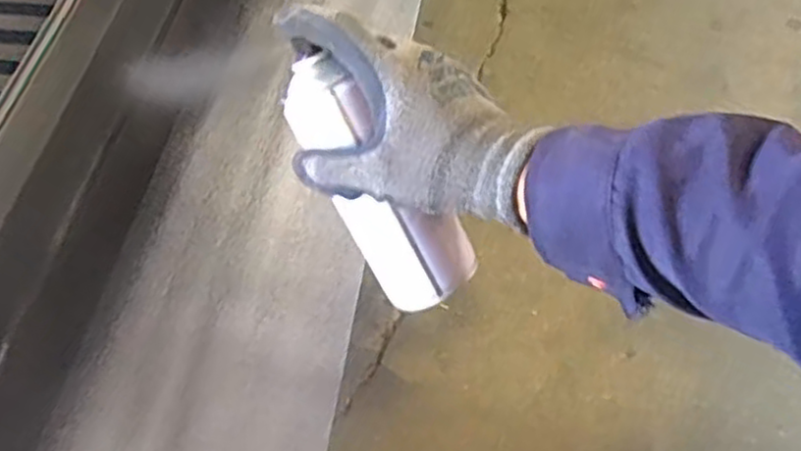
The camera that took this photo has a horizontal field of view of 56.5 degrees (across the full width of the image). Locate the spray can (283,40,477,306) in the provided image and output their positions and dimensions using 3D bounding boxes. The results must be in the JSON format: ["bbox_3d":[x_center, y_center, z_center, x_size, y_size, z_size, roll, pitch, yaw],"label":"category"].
[{"bbox_3d":[-0.014,-0.024,0.462,0.052,0.168,0.051,-38,22,-19],"label":"spray can"}]

